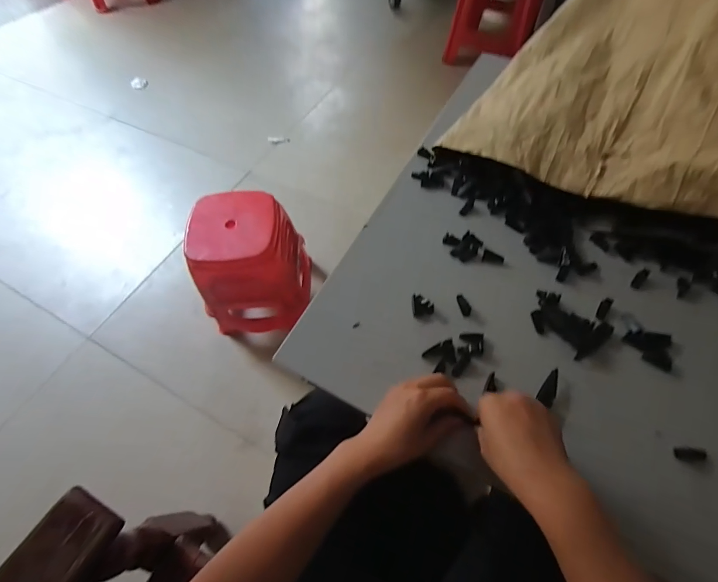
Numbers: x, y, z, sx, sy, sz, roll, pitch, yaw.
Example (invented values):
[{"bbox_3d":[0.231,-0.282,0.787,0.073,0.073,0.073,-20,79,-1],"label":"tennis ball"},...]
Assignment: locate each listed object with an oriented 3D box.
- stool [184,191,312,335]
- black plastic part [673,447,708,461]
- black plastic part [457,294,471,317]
[{"bbox_3d":[-0.286,-0.066,0.983,0.234,0.312,0.249,3,60,5],"label":"stool"},{"bbox_3d":[0.356,0.176,0.390,0.031,0.008,0.012,4,60,5],"label":"black plastic part"},{"bbox_3d":[0.140,0.017,0.485,0.013,0.005,0.034,-17,61,-6],"label":"black plastic part"}]

